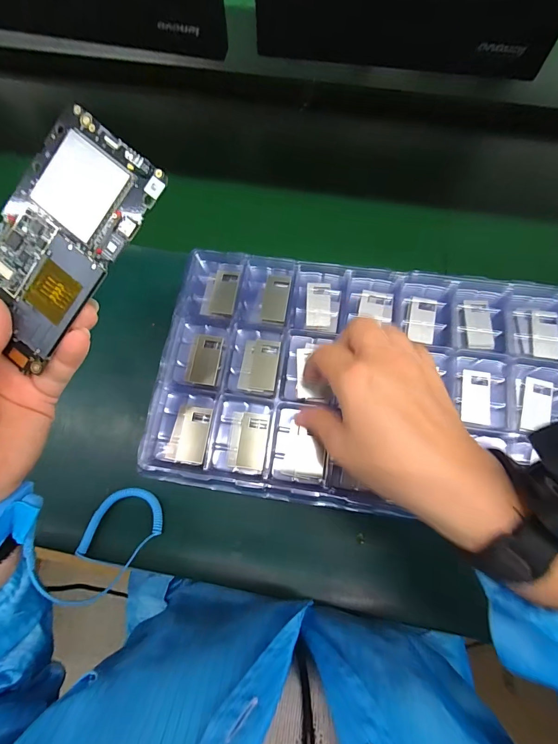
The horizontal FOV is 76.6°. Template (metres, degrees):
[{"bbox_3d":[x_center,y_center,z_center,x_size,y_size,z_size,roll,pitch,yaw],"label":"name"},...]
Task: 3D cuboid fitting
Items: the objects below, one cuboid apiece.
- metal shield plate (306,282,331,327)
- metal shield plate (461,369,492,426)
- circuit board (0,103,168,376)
[{"bbox_3d":[0.036,-0.061,0.320,0.021,0.004,0.043,3,72,1],"label":"metal shield plate"},{"bbox_3d":[0.164,0.021,0.291,0.025,0.004,0.045,10,72,3],"label":"metal shield plate"},{"bbox_3d":[-0.115,-0.066,0.180,0.064,0.006,0.122,38,97,5],"label":"circuit board"}]

